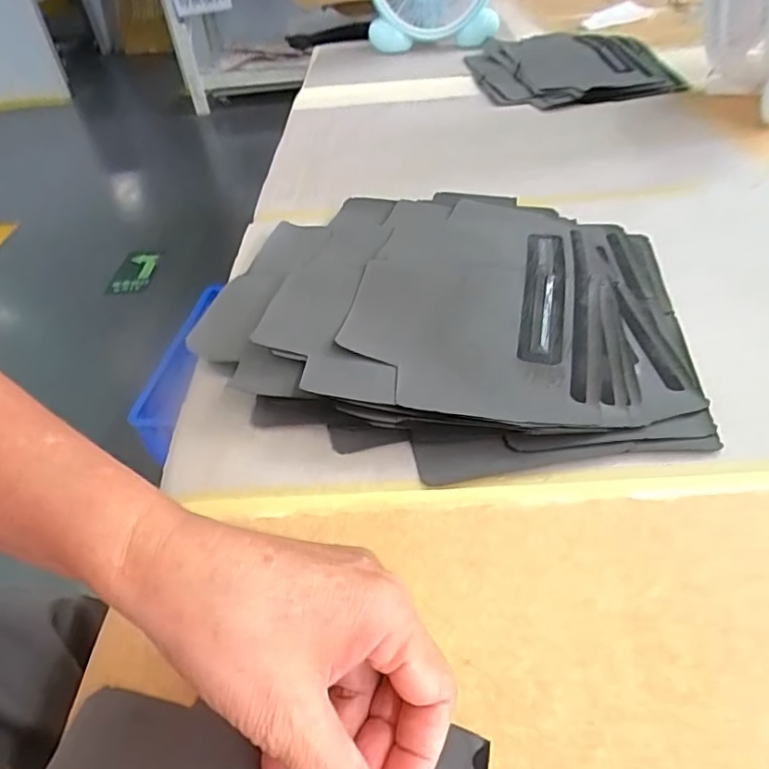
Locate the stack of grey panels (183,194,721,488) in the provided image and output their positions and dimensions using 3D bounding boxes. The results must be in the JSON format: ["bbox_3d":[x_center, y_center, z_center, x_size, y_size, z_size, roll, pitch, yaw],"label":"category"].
[{"bbox_3d":[0.043,-0.069,0.435,0.326,0.026,0.320,3,44,8],"label":"stack of grey panels"}]

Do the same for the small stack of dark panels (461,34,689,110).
[{"bbox_3d":[0.270,-0.453,0.829,0.255,0.045,0.246,-8,43,-3],"label":"small stack of dark panels"}]

